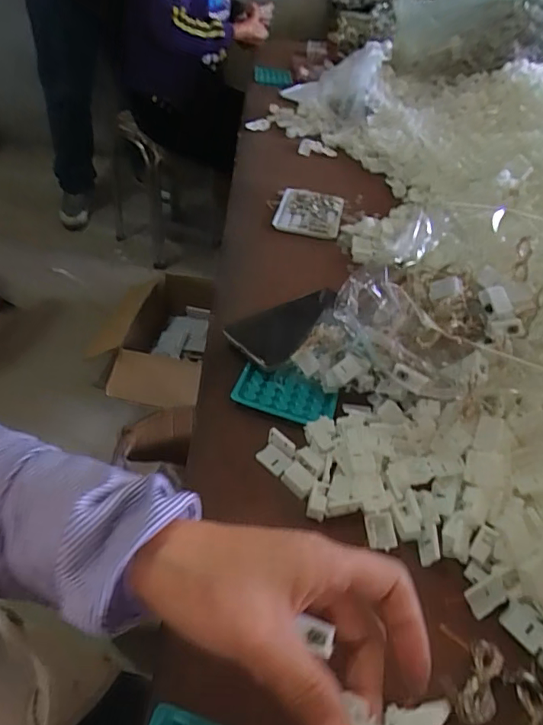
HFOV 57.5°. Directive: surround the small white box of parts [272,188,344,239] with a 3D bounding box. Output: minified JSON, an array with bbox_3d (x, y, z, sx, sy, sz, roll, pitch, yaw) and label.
[{"bbox_3d":[0.057,-0.228,0.756,0.097,0.020,0.115,11,42,5],"label":"small white box of parts"}]

